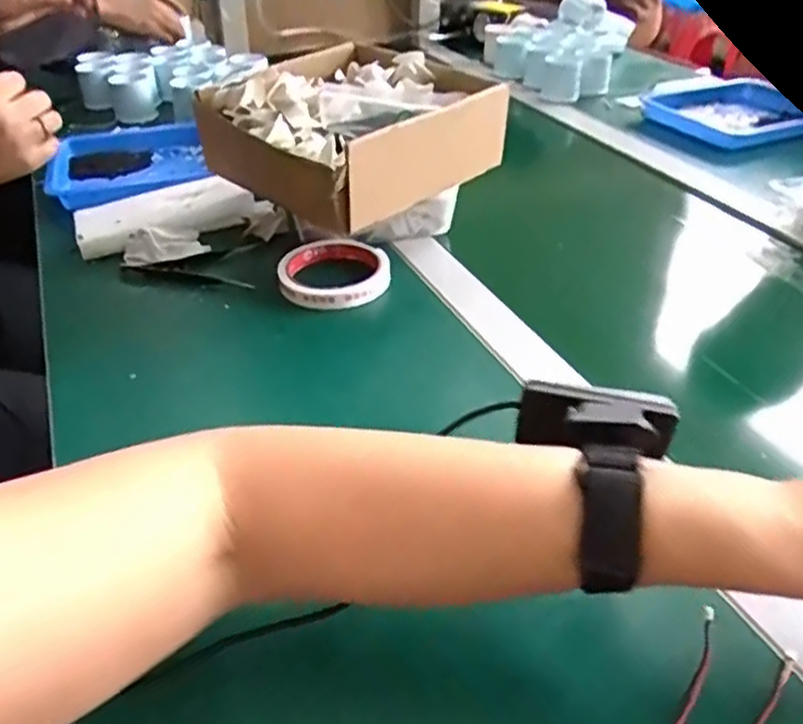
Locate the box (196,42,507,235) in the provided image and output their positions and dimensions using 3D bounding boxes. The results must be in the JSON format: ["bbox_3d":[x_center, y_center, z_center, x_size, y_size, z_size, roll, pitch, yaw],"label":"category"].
[{"bbox_3d":[-0.041,-0.199,0.615,0.196,0.077,0.197,30,46,35],"label":"box"}]

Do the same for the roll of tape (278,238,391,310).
[{"bbox_3d":[-0.057,-0.079,0.615,0.091,0.016,0.095,-3,36,-3],"label":"roll of tape"}]

